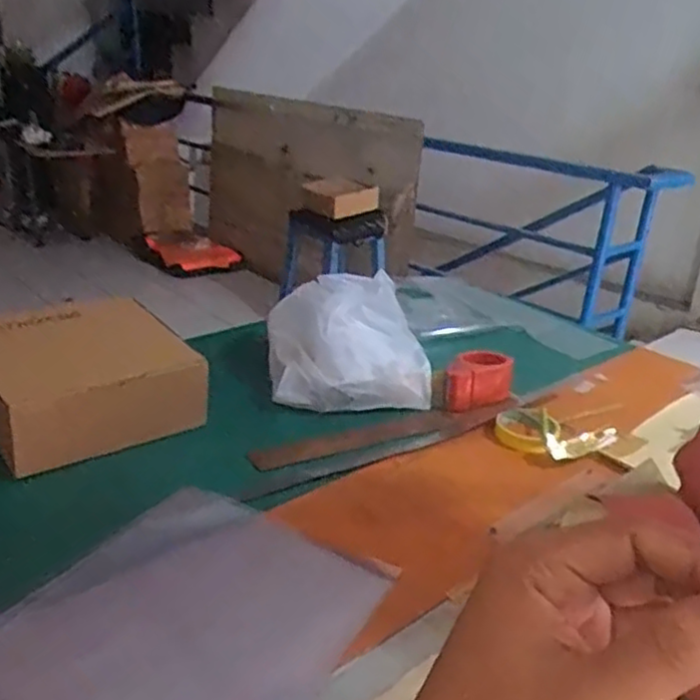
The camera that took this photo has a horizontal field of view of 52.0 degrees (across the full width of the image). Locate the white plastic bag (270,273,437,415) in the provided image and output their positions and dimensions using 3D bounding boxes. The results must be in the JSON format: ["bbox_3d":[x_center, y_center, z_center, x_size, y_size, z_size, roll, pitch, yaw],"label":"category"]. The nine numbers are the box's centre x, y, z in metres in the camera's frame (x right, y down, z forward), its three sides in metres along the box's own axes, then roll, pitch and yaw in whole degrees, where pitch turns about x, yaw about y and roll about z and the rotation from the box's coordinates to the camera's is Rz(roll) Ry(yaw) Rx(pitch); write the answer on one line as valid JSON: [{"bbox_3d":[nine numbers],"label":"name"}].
[{"bbox_3d":[-0.012,-0.023,1.145,0.229,0.142,0.254,-1,24,-10],"label":"white plastic bag"}]

